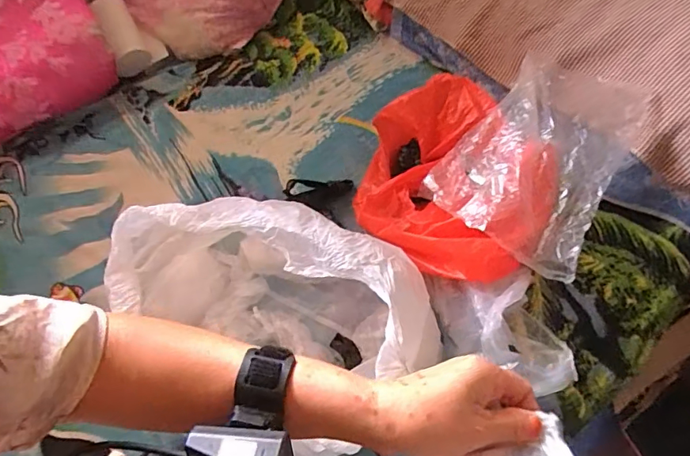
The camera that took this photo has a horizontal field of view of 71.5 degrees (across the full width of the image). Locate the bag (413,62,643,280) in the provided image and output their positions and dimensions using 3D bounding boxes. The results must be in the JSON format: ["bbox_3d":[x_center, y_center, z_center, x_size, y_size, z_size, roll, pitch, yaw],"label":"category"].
[{"bbox_3d":[0.251,-0.103,0.632,0.205,0.065,0.303,26,62,21],"label":"bag"}]

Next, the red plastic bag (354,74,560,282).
[{"bbox_3d":[0.137,-0.066,0.661,0.221,0.121,0.299,-22,57,-10],"label":"red plastic bag"}]

